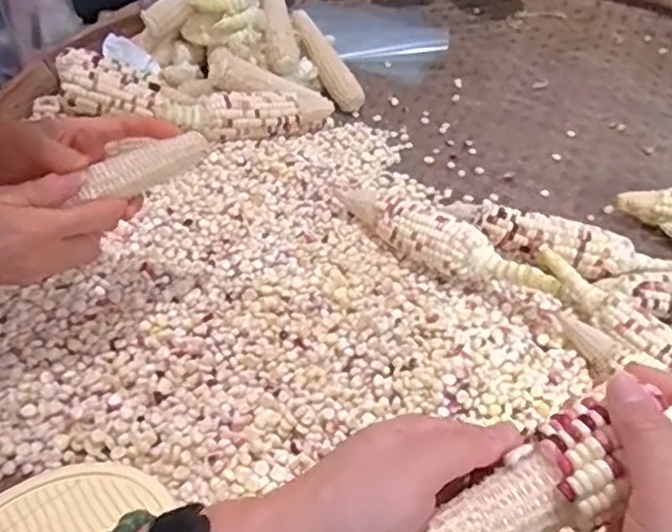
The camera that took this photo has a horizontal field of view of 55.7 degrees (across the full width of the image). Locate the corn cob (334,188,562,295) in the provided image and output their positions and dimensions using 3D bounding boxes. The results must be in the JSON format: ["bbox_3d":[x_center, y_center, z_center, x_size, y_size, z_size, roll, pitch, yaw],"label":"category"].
[{"bbox_3d":[0.091,-0.021,0.590,0.229,0.057,0.047,35,51,26],"label":"corn cob"}]

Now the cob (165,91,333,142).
[{"bbox_3d":[-0.094,-0.182,0.742,0.195,0.038,0.045,-14,48,-20],"label":"cob"}]

